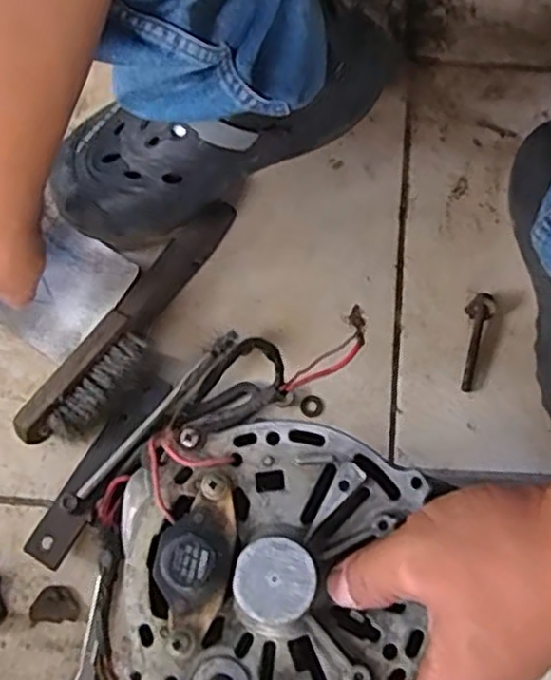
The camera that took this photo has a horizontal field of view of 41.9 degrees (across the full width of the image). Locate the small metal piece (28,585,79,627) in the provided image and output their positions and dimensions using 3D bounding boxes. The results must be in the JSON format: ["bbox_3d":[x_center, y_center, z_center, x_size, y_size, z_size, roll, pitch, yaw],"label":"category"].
[{"bbox_3d":[-0.163,0.195,0.527,0.035,0.004,0.026,-3,75,-1],"label":"small metal piece"}]

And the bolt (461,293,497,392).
[{"bbox_3d":[0.157,0.000,0.573,0.021,0.014,0.079,18,76,5],"label":"bolt"}]

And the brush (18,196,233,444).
[{"bbox_3d":[-0.108,-0.012,0.564,0.047,0.040,0.233,36,78,9],"label":"brush"}]

